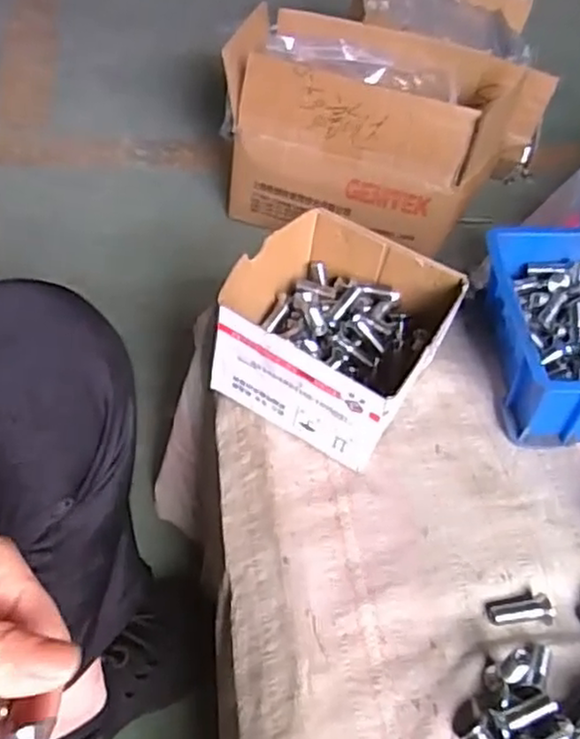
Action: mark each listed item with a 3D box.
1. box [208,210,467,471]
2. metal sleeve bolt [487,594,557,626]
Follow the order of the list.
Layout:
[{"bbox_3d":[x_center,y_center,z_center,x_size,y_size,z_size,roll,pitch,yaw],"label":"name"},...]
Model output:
[{"bbox_3d":[0.032,-0.025,0.516,0.143,0.090,0.149,29,50,15],"label":"box"},{"bbox_3d":[0.142,0.149,0.433,0.040,0.012,0.014,1,48,-8],"label":"metal sleeve bolt"}]

